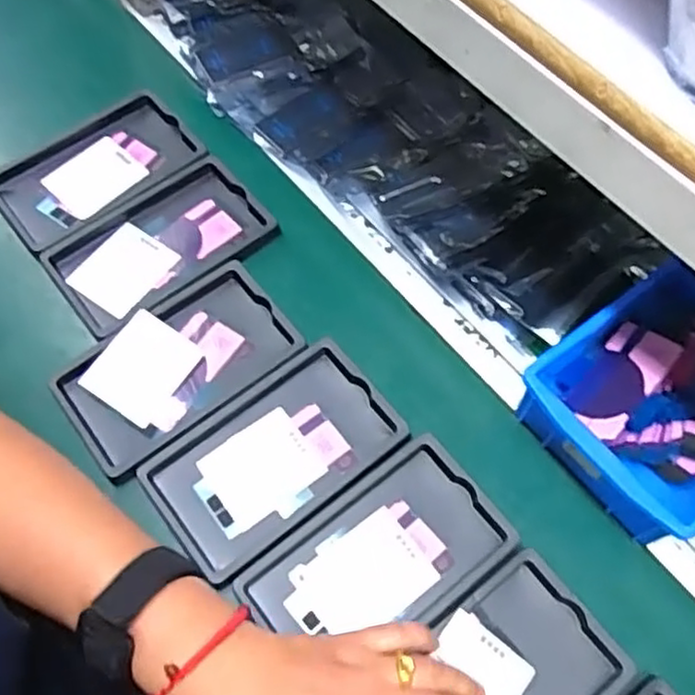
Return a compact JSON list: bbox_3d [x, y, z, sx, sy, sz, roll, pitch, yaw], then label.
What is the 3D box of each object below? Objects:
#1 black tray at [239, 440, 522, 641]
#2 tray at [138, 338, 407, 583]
[{"bbox_3d":[0.019,0.134,0.449,0.155,0.013,0.092,-34,70,-17],"label":"black tray"},{"bbox_3d":[-0.050,0.071,0.478,0.156,0.012,0.092,-35,70,-17],"label":"tray"}]

